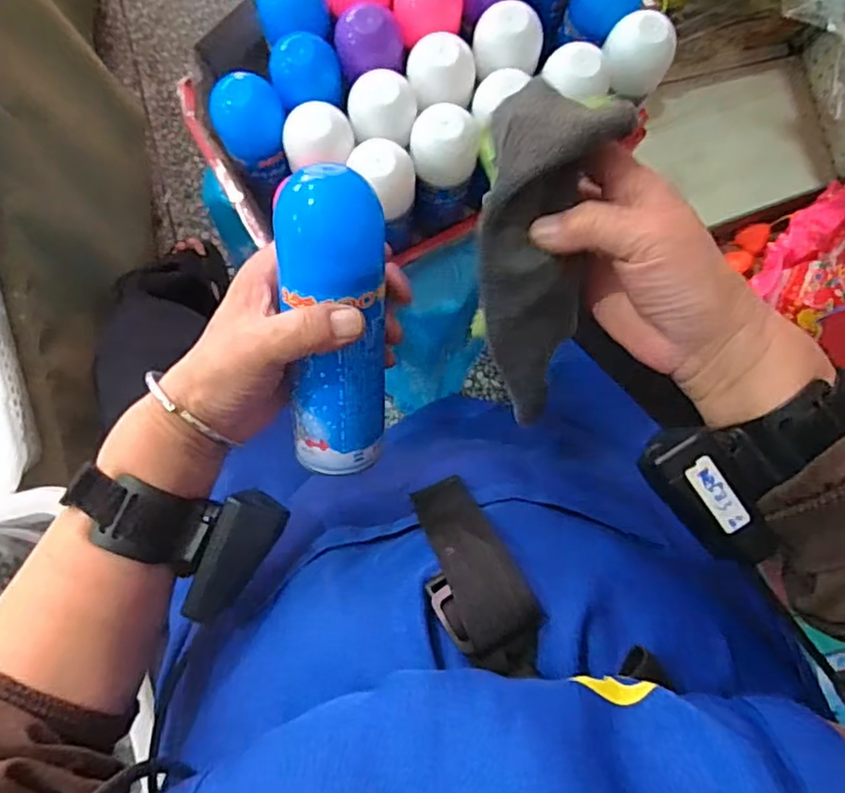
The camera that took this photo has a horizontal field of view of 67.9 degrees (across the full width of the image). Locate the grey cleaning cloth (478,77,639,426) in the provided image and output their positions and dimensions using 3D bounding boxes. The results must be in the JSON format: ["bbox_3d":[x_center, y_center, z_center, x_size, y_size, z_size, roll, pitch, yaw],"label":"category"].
[{"bbox_3d":[0.060,-0.064,0.325,0.063,0.040,0.167,-1,120,-2],"label":"grey cleaning cloth"}]

